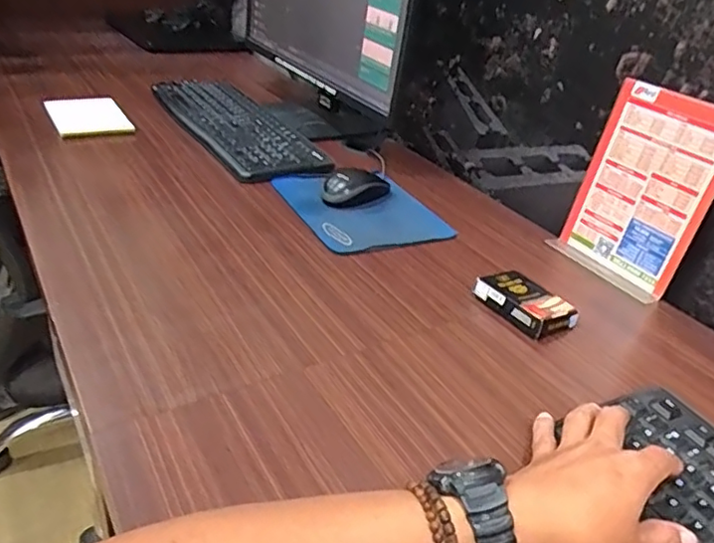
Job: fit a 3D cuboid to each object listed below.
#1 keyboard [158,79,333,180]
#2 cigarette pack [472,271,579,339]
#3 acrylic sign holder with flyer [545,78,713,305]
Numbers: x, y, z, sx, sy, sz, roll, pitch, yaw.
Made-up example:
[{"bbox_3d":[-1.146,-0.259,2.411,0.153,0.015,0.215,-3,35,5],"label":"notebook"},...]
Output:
[{"bbox_3d":[-0.205,-0.247,0.976,0.148,0.019,0.431,-15,38,-32],"label":"keyboard"},{"bbox_3d":[0.176,0.032,0.619,0.067,0.022,0.091,-17,39,-34],"label":"cigarette pack"},{"bbox_3d":[0.322,-0.091,0.684,0.048,0.207,0.151,-14,38,-30],"label":"acrylic sign holder with flyer"}]

